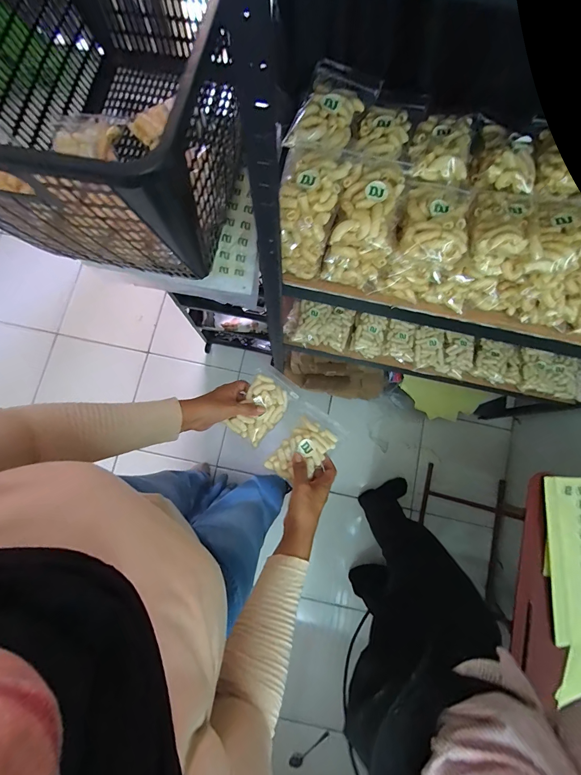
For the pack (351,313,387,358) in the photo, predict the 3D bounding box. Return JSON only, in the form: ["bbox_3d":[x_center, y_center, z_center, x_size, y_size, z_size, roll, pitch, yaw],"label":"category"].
[{"bbox_3d":[0.211,-0.144,0.906,0.085,0.050,0.108,11,78,2],"label":"pack"}]

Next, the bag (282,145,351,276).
[{"bbox_3d":[0.026,-0.245,0.505,0.078,0.158,0.113,20,78,4],"label":"bag"}]

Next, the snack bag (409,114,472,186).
[{"bbox_3d":[0.216,-0.336,0.467,0.090,0.034,0.110,10,78,2],"label":"snack bag"}]

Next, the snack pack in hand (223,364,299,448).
[{"bbox_3d":[-0.049,0.034,0.604,0.076,0.034,0.130,36,80,7],"label":"snack pack in hand"}]

